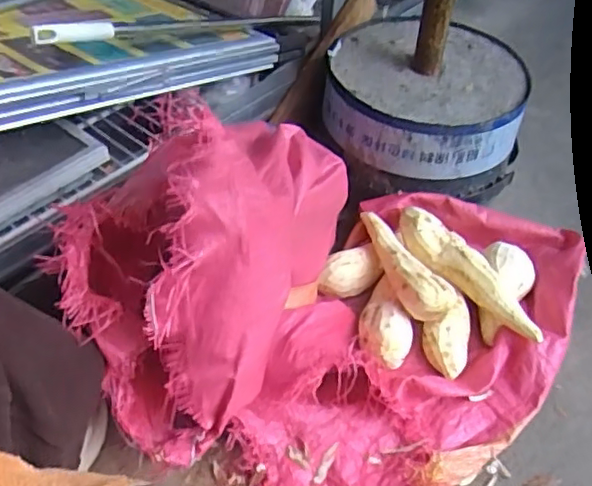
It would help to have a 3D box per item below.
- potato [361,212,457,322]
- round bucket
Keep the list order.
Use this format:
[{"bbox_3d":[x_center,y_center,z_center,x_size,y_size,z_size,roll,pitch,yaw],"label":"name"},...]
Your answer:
[{"bbox_3d":[0.144,0.023,0.905,0.066,0.050,0.227,-19,51,-19],"label":"potato"},{"bbox_3d":[0.216,-0.238,1.097,0.341,0.159,0.335,-3,47,-5],"label":"round bucket"}]

